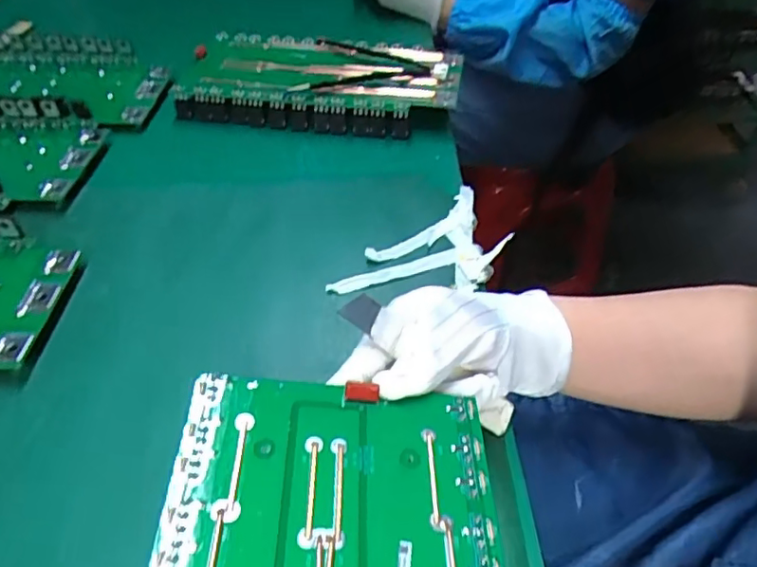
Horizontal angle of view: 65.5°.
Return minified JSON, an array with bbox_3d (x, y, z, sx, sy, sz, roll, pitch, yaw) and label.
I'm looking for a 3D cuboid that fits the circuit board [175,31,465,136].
[{"bbox_3d":[-0.060,-0.216,0.623,0.286,0.039,0.132,7,46,6],"label":"circuit board"}]

